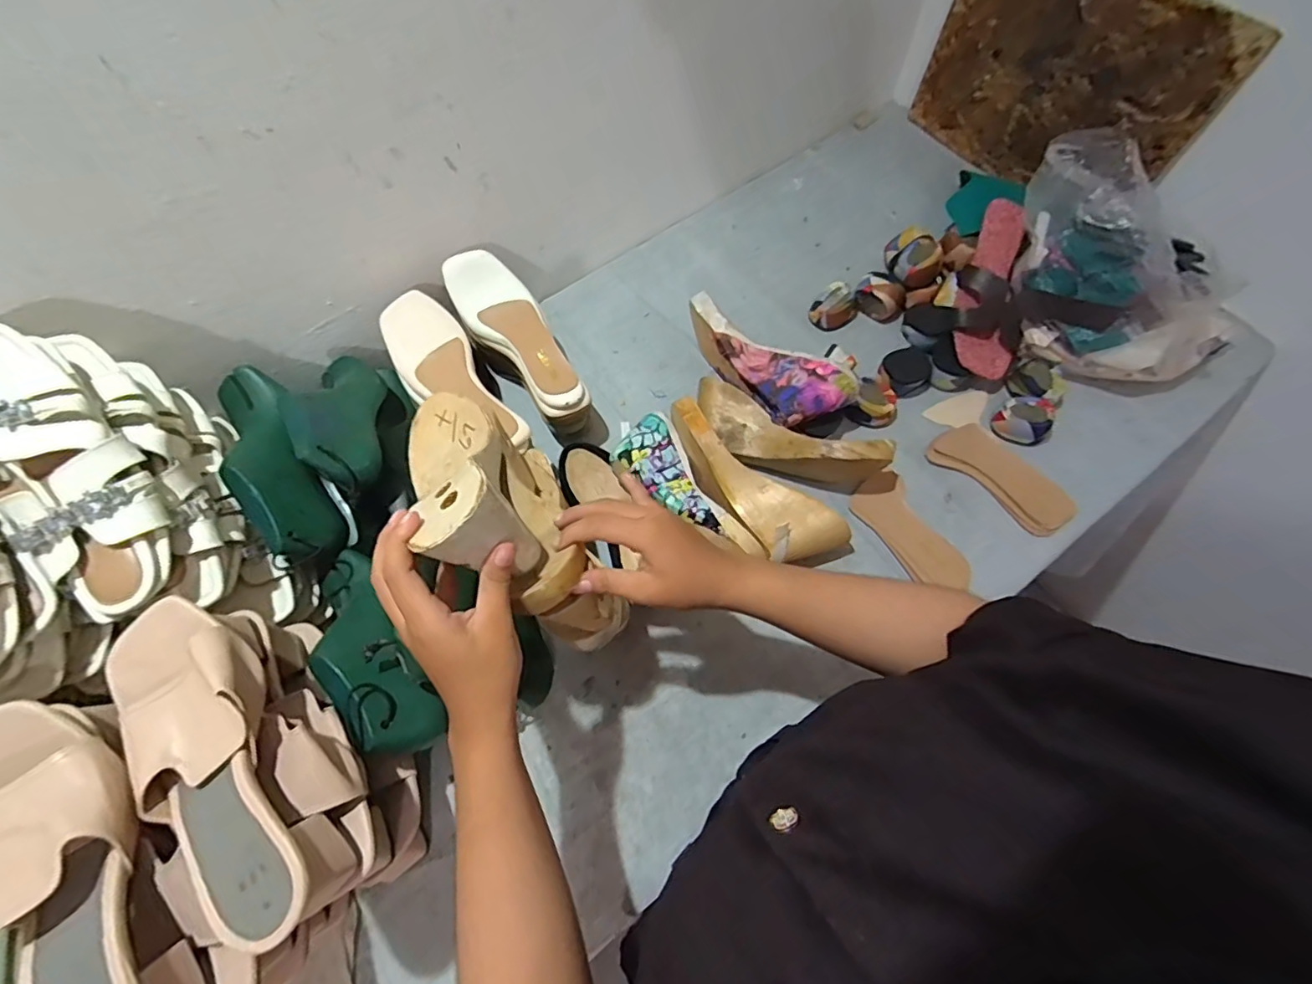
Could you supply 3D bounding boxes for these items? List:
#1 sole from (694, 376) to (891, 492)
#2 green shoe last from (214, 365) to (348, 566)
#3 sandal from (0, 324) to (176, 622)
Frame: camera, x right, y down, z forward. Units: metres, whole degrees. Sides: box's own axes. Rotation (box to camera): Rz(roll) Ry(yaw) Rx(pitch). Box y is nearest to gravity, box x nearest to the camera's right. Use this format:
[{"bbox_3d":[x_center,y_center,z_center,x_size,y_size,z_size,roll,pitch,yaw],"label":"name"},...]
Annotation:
[{"bbox_3d":[0.149,-0.065,0.652,0.234,0.085,0.072,24,69,13],"label":"sole"},{"bbox_3d":[-0.401,-0.033,0.587,0.068,0.078,0.228,-29,67,-10],"label":"green shoe last"},{"bbox_3d":[-0.472,-0.016,0.433,0.106,0.051,0.241,-35,91,-13],"label":"sandal"}]

